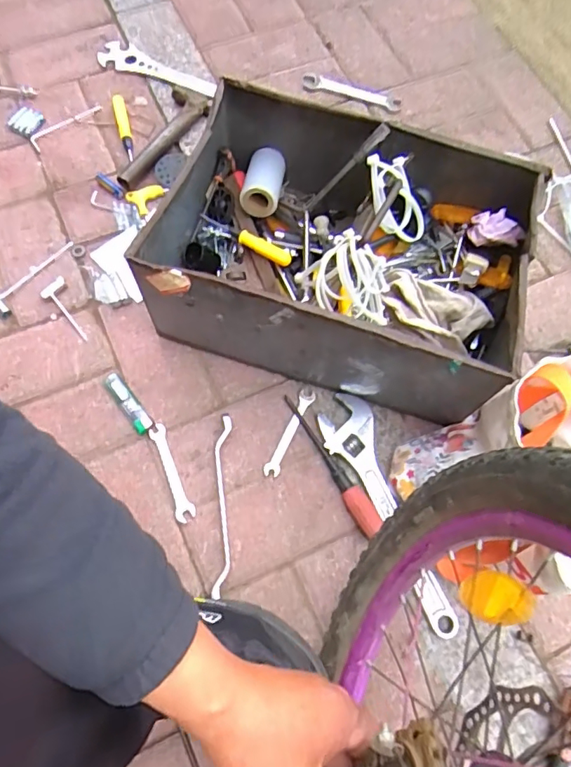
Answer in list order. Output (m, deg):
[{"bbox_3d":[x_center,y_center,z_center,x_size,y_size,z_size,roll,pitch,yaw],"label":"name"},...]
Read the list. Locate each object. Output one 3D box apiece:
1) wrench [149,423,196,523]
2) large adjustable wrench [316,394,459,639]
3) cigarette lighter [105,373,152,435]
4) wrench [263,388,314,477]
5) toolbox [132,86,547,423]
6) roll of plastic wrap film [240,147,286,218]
[{"bbox_3d":[-0.136,0.106,0.614,0.022,0.009,0.119,-22,72,-10],"label":"wrench"},{"bbox_3d":[0.112,0.148,0.598,0.065,0.017,0.289,-18,71,-9],"label":"large adjustable wrench"},{"bbox_3d":[-0.196,0.022,0.640,0.020,0.011,0.091,-35,74,-14],"label":"cigarette lighter"},{"bbox_3d":[0.005,0.062,0.644,0.019,0.007,0.117,24,70,7],"label":"wrench"},{"bbox_3d":[0.063,-0.157,0.634,0.424,0.168,0.285,17,70,4],"label":"toolbox"},{"bbox_3d":[-0.029,-0.266,0.692,0.051,0.055,0.088,10,69,1],"label":"roll of plastic wrap film"}]

